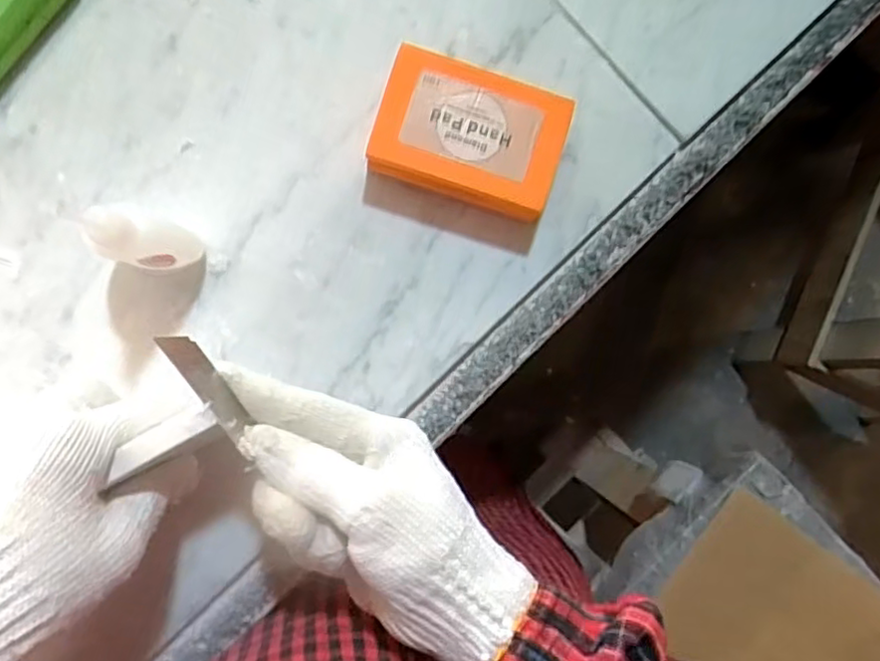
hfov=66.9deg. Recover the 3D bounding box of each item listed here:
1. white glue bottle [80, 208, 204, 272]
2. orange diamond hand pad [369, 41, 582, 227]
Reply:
[{"bbox_3d":[-0.131,-0.039,0.304,0.024,0.080,0.017,-10,84,-2],"label":"white glue bottle"},{"bbox_3d":[0.015,-0.098,0.343,0.091,0.033,0.064,16,87,-3],"label":"orange diamond hand pad"}]

